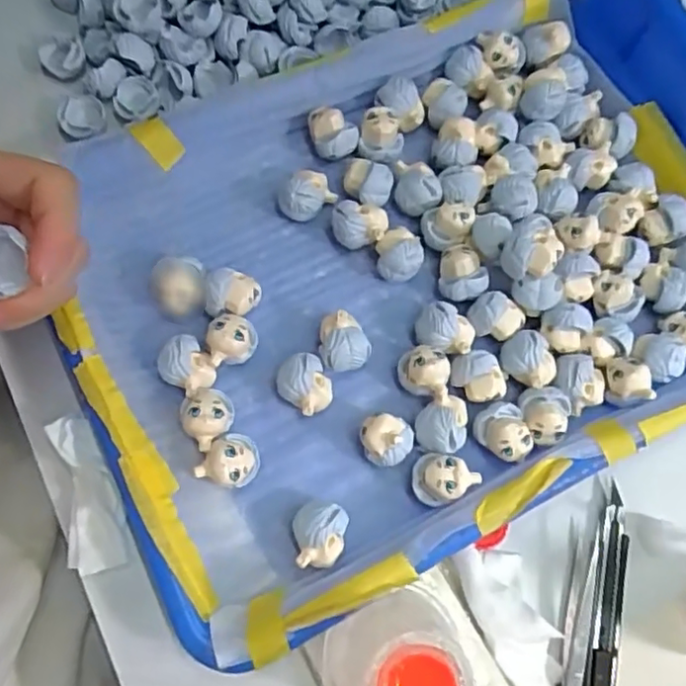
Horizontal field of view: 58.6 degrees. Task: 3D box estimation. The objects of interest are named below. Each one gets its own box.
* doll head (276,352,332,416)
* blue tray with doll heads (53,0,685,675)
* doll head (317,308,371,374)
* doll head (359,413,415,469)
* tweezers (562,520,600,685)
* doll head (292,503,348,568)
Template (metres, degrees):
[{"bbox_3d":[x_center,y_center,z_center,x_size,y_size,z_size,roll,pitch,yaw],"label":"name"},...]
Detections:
[{"bbox_3d":[-0.018,0.020,0.290,0.023,0.023,0.027,-24,77,-11],"label":"doll head"},{"bbox_3d":[0.032,-0.034,0.306,0.317,0.039,0.242,-26,77,-11],"label":"blue tray with doll heads"},{"bbox_3d":[0.001,0.001,0.297,0.023,0.022,0.026,-4,74,-6],"label":"doll head"},{"bbox_3d":[0.020,0.046,0.284,0.024,0.026,0.021,15,73,0],"label":"doll head"},{"bbox_3d":[0.104,0.142,0.275,0.011,0.004,0.114,14,73,0],"label":"tweezers"},{"bbox_3d":[-0.011,0.086,0.273,0.023,0.021,0.026,6,73,-3],"label":"doll head"}]

